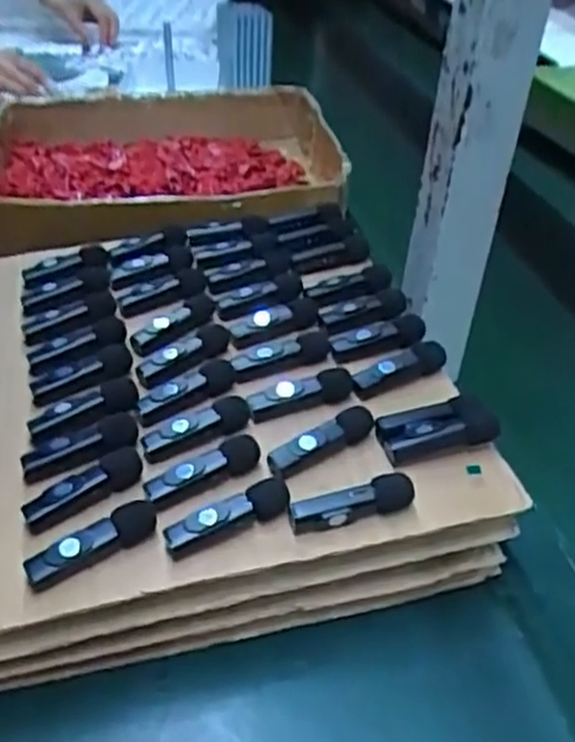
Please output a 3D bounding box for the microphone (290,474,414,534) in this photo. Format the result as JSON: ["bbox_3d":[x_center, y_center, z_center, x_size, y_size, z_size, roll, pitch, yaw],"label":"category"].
[{"bbox_3d":[0.033,0.067,0.383,0.063,0.018,0.013,-6,38,-14],"label":"microphone"}]

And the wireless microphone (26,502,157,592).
[{"bbox_3d":[-0.095,0.084,0.367,0.065,0.013,0.016,-23,45,-32],"label":"wireless microphone"}]

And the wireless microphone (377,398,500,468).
[{"bbox_3d":[0.084,0.032,0.425,0.062,0.023,0.029,-5,38,-9],"label":"wireless microphone"}]

